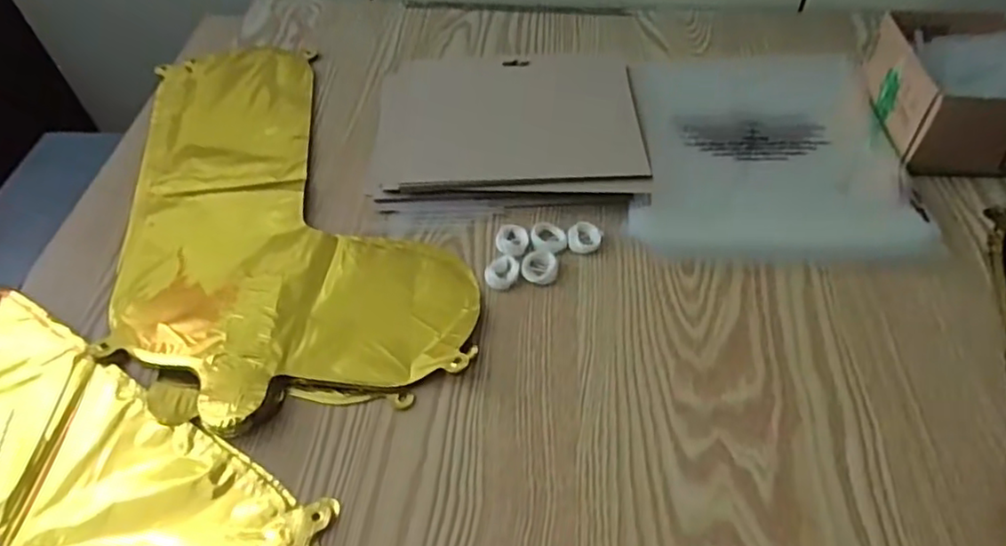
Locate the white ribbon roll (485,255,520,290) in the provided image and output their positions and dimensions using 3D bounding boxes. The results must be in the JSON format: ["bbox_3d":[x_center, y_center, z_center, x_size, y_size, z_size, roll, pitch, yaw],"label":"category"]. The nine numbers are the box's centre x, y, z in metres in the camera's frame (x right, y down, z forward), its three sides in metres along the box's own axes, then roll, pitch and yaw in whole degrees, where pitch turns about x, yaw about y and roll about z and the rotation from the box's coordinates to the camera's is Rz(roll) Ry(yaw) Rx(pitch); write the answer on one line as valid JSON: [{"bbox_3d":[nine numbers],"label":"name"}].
[{"bbox_3d":[-0.001,-0.001,0.443,0.023,0.005,0.027,11,52,12],"label":"white ribbon roll"}]

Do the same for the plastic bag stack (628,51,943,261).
[{"bbox_3d":[0.209,-0.107,0.516,0.200,0.015,0.233,2,51,4],"label":"plastic bag stack"}]

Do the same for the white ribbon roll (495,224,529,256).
[{"bbox_3d":[0.007,-0.023,0.460,0.023,0.005,0.028,5,51,7],"label":"white ribbon roll"}]

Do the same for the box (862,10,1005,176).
[{"bbox_3d":[0.399,-0.145,0.499,0.189,0.064,0.146,2,51,4],"label":"box"}]

